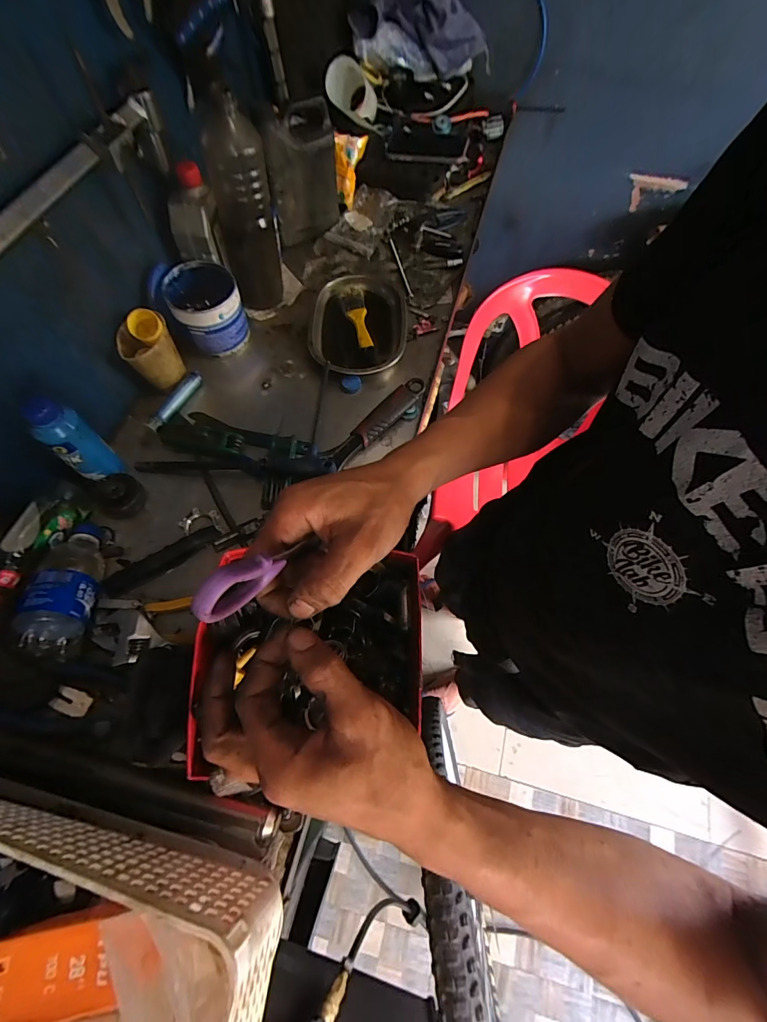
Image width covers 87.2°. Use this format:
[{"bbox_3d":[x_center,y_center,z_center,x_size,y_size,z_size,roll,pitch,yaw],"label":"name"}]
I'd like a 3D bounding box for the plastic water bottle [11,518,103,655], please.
[{"bbox_3d":[-0.357,0.080,0.457,0.059,0.061,0.170,-10,47,-6],"label":"plastic water bottle"}]

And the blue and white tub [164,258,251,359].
[{"bbox_3d":[-0.266,-0.306,0.625,0.100,0.098,0.100,-15,70,-8],"label":"blue and white tub"}]

